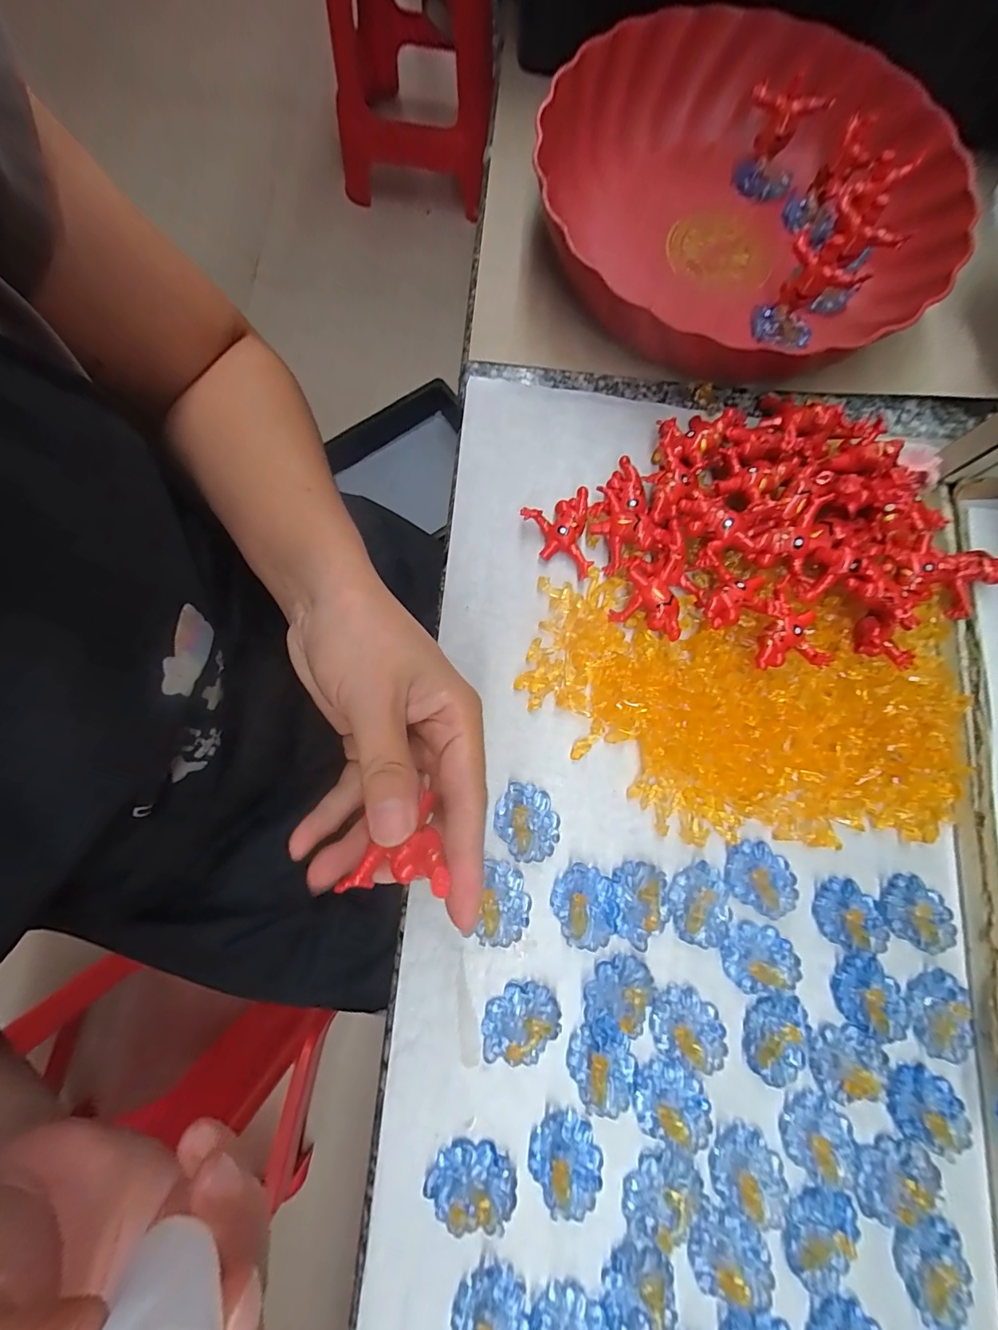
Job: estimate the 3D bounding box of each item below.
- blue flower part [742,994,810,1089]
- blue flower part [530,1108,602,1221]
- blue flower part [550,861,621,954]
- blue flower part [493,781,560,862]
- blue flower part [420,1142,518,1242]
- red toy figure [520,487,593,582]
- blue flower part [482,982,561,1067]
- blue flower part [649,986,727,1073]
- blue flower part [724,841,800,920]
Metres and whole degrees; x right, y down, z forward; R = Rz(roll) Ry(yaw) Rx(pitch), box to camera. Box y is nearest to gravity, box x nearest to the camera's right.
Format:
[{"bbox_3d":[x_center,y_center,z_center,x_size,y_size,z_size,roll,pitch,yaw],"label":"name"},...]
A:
[{"bbox_3d":[0.130,0.173,0.215,0.029,0.006,0.037,12,77,-1],"label":"blue flower part"},{"bbox_3d":[0.029,0.217,0.204,0.030,0.005,0.037,-20,80,-8],"label":"blue flower part"},{"bbox_3d":[0.041,0.115,0.222,0.030,0.013,0.036,-13,79,-7],"label":"blue flower part"},{"bbox_3d":[0.014,0.078,0.232,0.030,0.009,0.036,-36,83,-10],"label":"blue flower part"},{"bbox_3d":[-0.012,0.225,0.199,0.037,0.008,0.030,6,78,-3],"label":"blue flower part"},{"bbox_3d":[0.036,-0.070,0.257,0.036,0.014,0.044,-16,79,-7],"label":"red toy figure"},{"bbox_3d":[0.010,0.165,0.212,0.033,0.011,0.032,1,78,-4],"label":"blue flower part"},{"bbox_3d":[0.088,0.168,0.211,0.029,0.013,0.035,-42,84,-11],"label":"blue flower part"},{"bbox_3d":[0.130,0.105,0.227,0.036,0.011,0.030,33,78,3],"label":"blue flower part"}]

